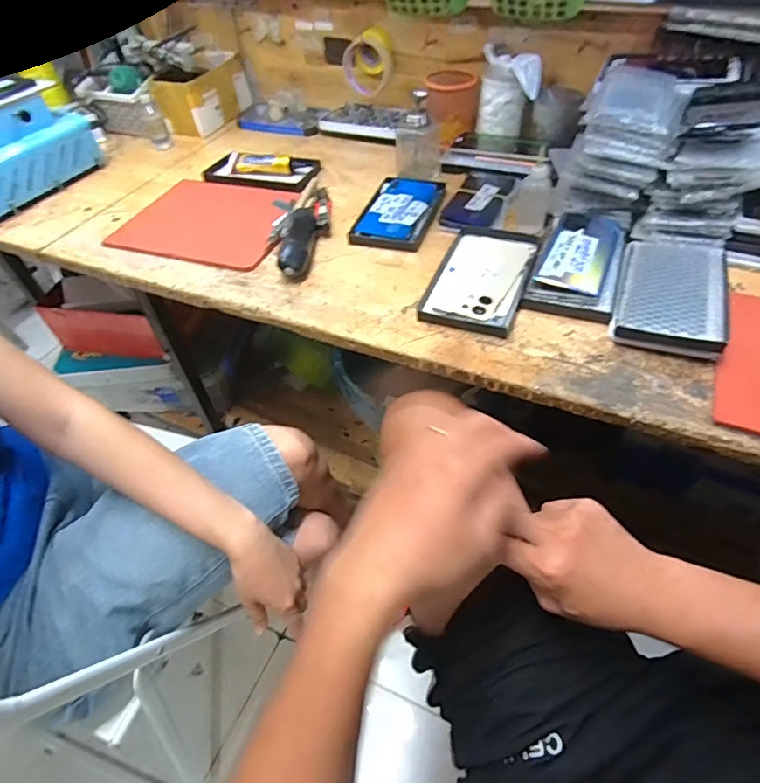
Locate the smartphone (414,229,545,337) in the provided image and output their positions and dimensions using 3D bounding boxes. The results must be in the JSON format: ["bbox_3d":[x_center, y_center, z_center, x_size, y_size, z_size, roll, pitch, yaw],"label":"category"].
[{"bbox_3d":[0.125,-0.144,0.612,0.110,0.016,0.200,16,52,18],"label":"smartphone"}]

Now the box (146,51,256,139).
[{"bbox_3d":[-0.346,-0.588,0.985,0.101,0.105,0.185,20,53,21],"label":"box"}]

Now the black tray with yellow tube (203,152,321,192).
[{"bbox_3d":[-0.197,-0.367,0.823,0.178,0.023,0.102,10,50,13],"label":"black tray with yellow tube"}]

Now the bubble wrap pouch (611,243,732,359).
[{"bbox_3d":[0.319,-0.115,0.547,0.101,0.021,0.190,16,52,18],"label":"bubble wrap pouch"}]

